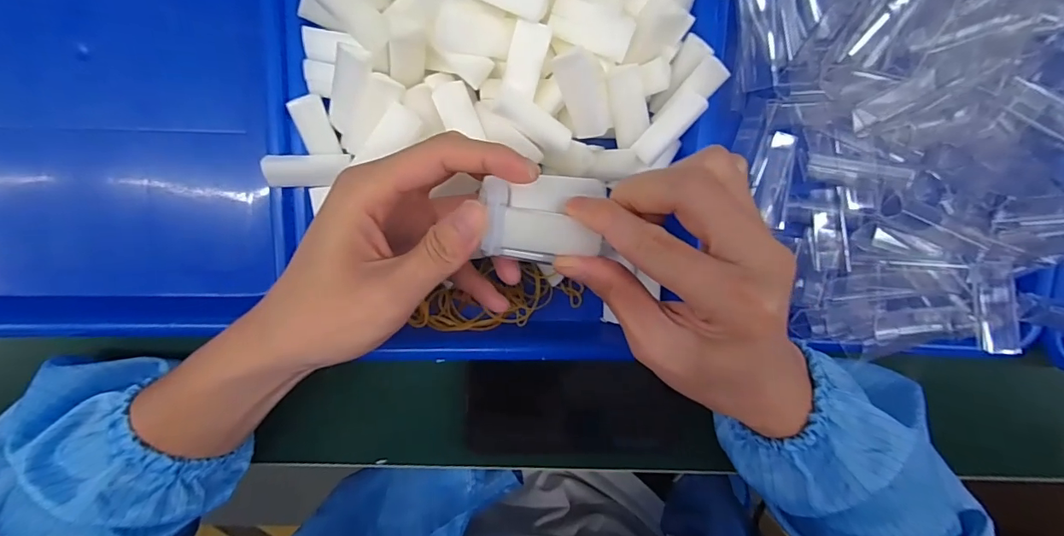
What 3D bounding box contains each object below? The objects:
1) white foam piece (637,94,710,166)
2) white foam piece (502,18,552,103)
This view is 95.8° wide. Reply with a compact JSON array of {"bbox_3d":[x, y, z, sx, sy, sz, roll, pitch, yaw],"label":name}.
[{"bbox_3d":[0.077,-0.079,0.269,0.043,0.007,0.018,-48,54,16],"label":"white foam piece"},{"bbox_3d":[-0.004,-0.111,0.256,0.020,0.004,0.036,20,115,4],"label":"white foam piece"}]

